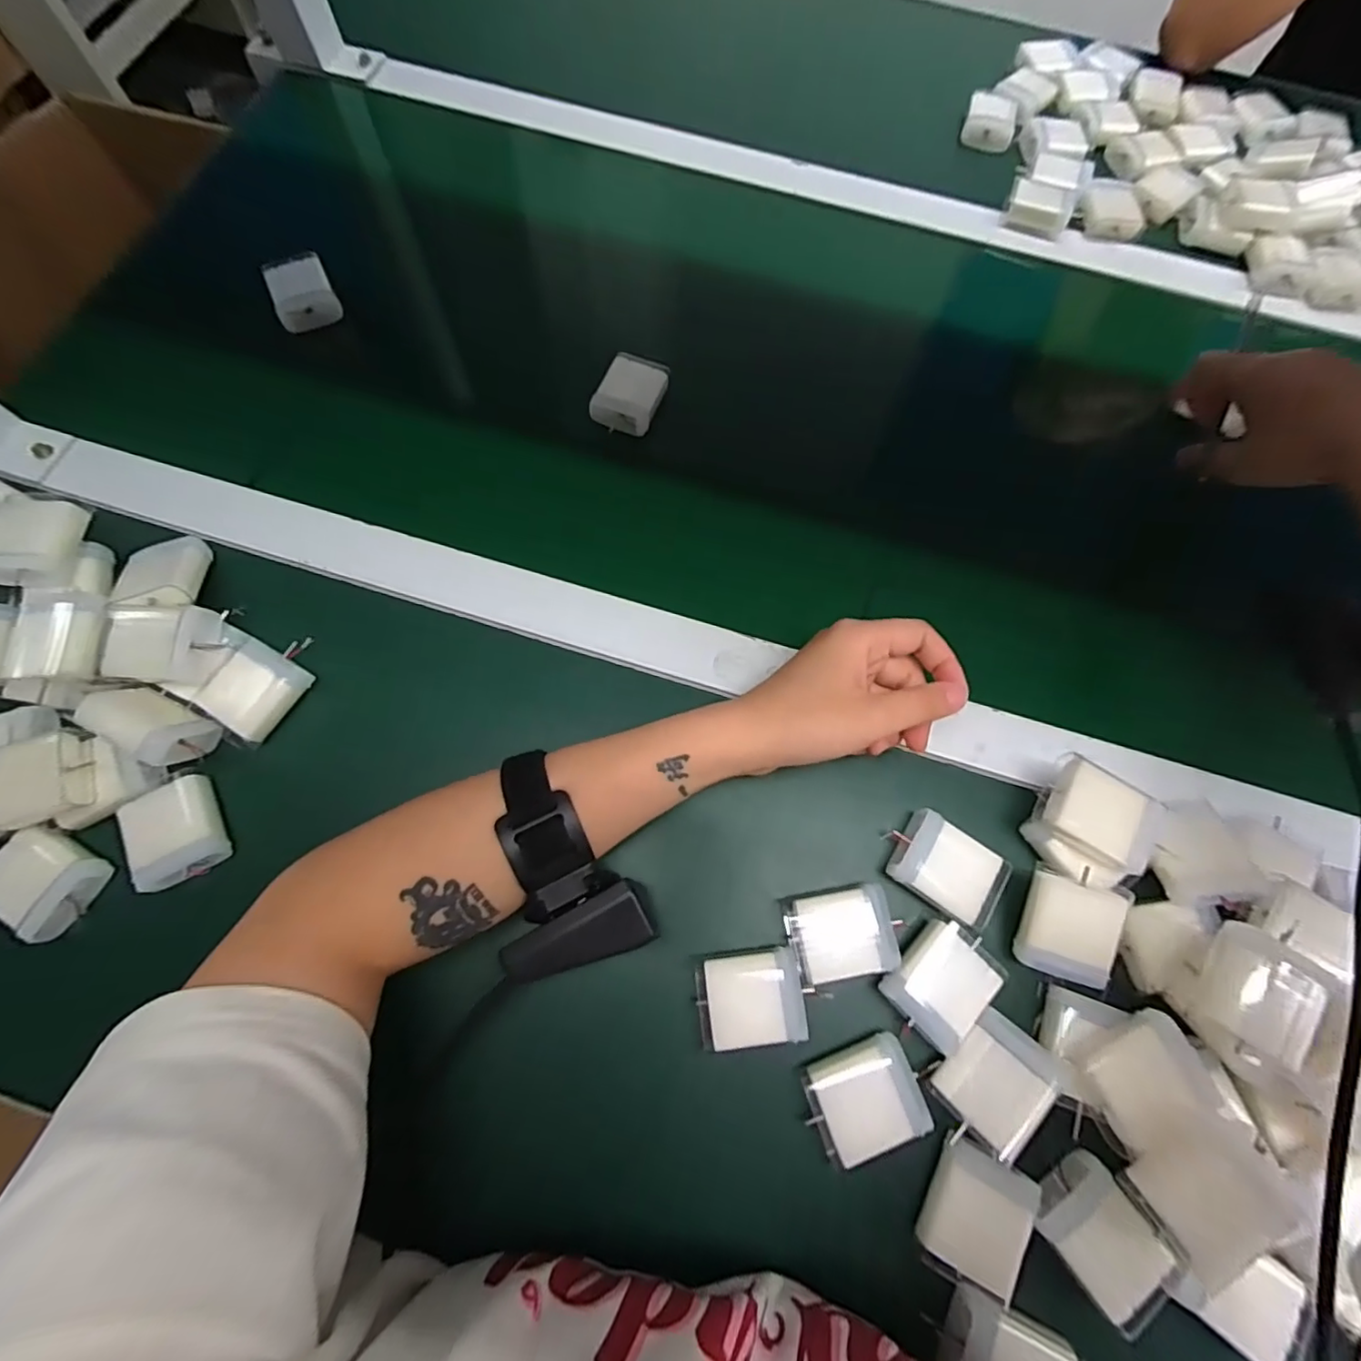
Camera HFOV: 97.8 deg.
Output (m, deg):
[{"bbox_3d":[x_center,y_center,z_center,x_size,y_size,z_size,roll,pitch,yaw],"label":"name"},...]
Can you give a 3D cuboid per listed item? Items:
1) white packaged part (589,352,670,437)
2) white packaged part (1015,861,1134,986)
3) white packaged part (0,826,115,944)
[{"bbox_3d":[-0.034,-0.201,0.415,0.040,0.016,0.058,22,72,5],"label":"white packaged part"},{"bbox_3d":[0.200,0.125,0.306,0.042,0.019,0.053,18,89,13],"label":"white packaged part"},{"bbox_3d":[-0.327,0.102,0.301,0.046,0.017,0.041,28,73,7],"label":"white packaged part"}]

